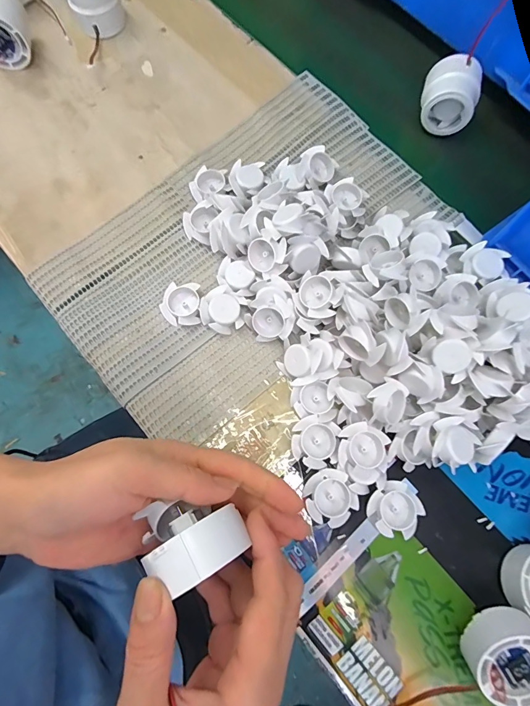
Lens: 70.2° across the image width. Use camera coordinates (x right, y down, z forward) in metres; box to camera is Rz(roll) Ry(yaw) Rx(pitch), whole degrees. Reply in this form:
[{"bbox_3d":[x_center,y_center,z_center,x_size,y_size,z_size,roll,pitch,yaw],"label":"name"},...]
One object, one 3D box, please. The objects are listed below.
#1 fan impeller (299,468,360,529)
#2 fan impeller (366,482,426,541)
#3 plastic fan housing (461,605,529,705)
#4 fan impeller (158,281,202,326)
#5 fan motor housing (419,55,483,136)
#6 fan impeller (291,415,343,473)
[{"bbox_3d":[0.050,0.112,0.291,0.037,0.012,0.039,-25,76,-7],"label":"fan impeller"},{"bbox_3d":[0.100,0.121,0.292,0.037,0.012,0.038,0,74,0],"label":"fan impeller"},{"bbox_3d":[0.164,0.204,0.253,0.053,0.025,0.053,0,94,4],"label":"plastic fan housing"},{"bbox_3d":[-0.074,-0.043,0.334,0.033,0.014,0.036,2,74,0],"label":"fan impeller"},{"bbox_3d":[0.188,-0.261,0.385,0.053,0.049,0.045,18,75,5],"label":"fan motor housing"},{"bbox_3d":[0.039,0.072,0.302,0.034,0.014,0.039,20,75,5],"label":"fan impeller"}]

